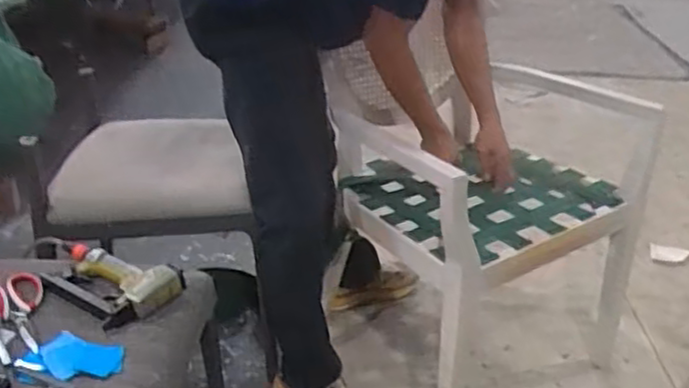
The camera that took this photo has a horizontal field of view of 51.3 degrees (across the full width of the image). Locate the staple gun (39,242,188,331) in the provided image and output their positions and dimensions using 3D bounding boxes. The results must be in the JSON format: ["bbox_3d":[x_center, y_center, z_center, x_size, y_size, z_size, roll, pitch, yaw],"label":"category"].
[{"bbox_3d":[-0.394,0.133,1.154,0.256,0.049,0.138,18,32,28],"label":"staple gun"}]

